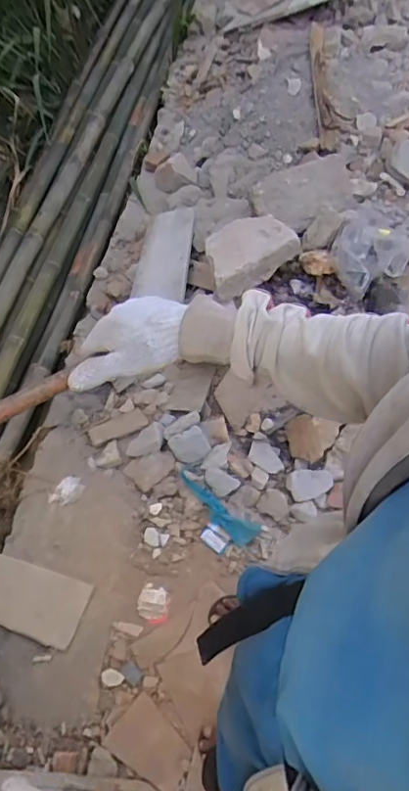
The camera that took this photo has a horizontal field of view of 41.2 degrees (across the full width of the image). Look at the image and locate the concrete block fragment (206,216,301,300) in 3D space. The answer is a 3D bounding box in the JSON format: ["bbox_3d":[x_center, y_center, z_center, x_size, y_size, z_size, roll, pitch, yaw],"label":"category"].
[{"bbox_3d":[0.131,-0.436,1.655,0.320,0.108,0.183,-31,62,-16],"label":"concrete block fragment"}]

